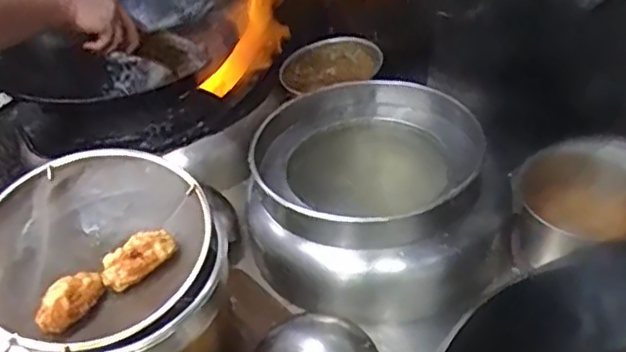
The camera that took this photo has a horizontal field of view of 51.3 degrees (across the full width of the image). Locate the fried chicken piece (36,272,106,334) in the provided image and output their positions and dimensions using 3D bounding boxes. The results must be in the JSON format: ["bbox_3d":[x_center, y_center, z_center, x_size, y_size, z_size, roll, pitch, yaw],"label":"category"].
[{"bbox_3d":[-0.232,0.121,0.622,0.029,0.036,0.072,13,41,22],"label":"fried chicken piece"}]

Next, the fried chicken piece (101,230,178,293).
[{"bbox_3d":[-0.177,0.083,0.662,0.077,0.033,0.030,-26,42,-24],"label":"fried chicken piece"}]

